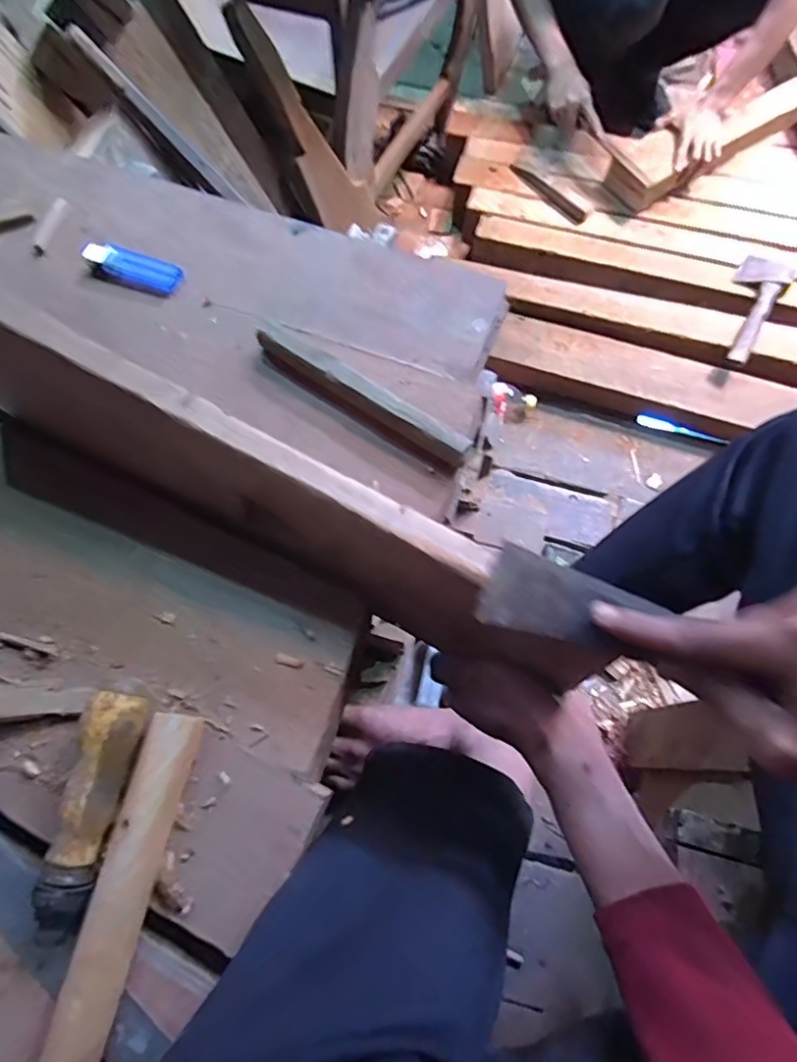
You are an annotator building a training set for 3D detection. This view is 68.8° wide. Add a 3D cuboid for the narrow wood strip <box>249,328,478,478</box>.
[{"bbox_3d":[-0.028,-0.101,0.434,0.181,0.027,0.025,34,72,12],"label":"narrow wood strip"}]

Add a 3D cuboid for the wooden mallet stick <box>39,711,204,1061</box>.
[{"bbox_3d":[-0.154,0.203,0.319,0.031,0.025,0.198,11,69,3],"label":"wooden mallet stick"}]

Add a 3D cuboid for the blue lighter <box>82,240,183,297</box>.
[{"bbox_3d":[-0.226,-0.225,0.493,0.087,0.011,0.031,19,70,7],"label":"blue lighter"}]

